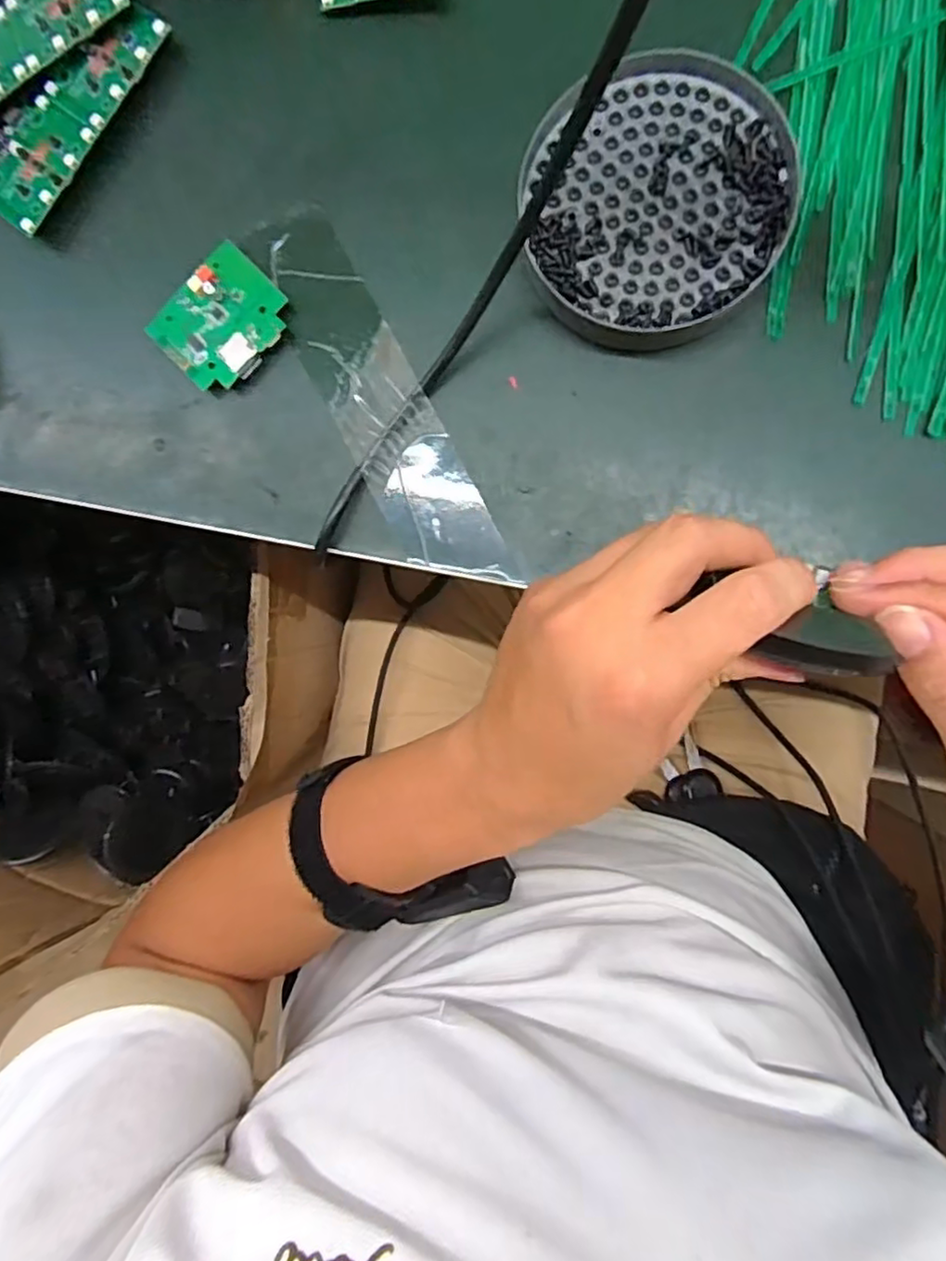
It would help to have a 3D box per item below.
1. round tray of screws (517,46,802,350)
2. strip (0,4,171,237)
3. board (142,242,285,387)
[{"bbox_3d":[0.079,-0.185,0.280,0.111,0.016,0.118,0,91,7],"label":"round tray of screws"},{"bbox_3d":[-0.197,-0.253,0.308,0.052,0.005,0.114,41,96,11],"label":"strip"},{"bbox_3d":[-0.121,-0.149,0.308,0.059,0.013,0.052,-45,86,6],"label":"board"}]

